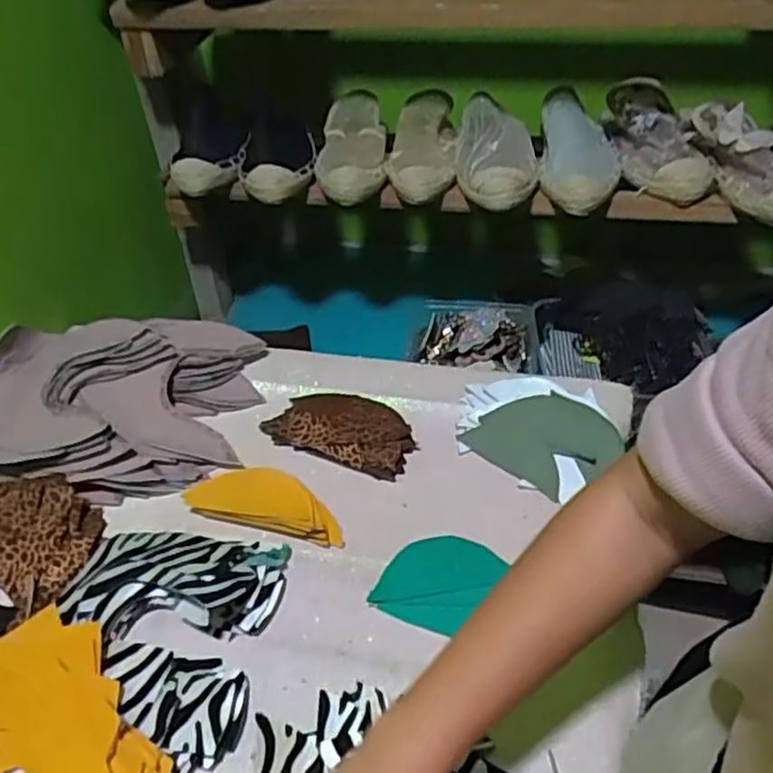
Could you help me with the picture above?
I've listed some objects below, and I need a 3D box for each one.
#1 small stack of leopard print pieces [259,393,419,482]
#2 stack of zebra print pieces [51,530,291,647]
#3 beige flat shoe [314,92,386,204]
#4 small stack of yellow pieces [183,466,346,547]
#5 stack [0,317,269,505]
[{"bbox_3d":[-0.042,0.039,0.695,0.139,0.021,0.081,13,43,17],"label":"small stack of leopard print pieces"},{"bbox_3d":[-0.163,0.145,0.559,0.164,0.048,0.095,-2,41,-1],"label":"stack of zebra print pieces"},{"bbox_3d":[-0.040,-0.274,0.816,0.075,0.067,0.172,-1,40,2],"label":"beige flat shoe"},{"bbox_3d":[-0.100,0.097,0.629,0.136,0.025,0.063,11,43,14],"label":"small stack of yellow pieces"},{"bbox_3d":[-0.270,0.003,0.693,0.275,0.062,0.203,-1,41,1],"label":"stack"}]

